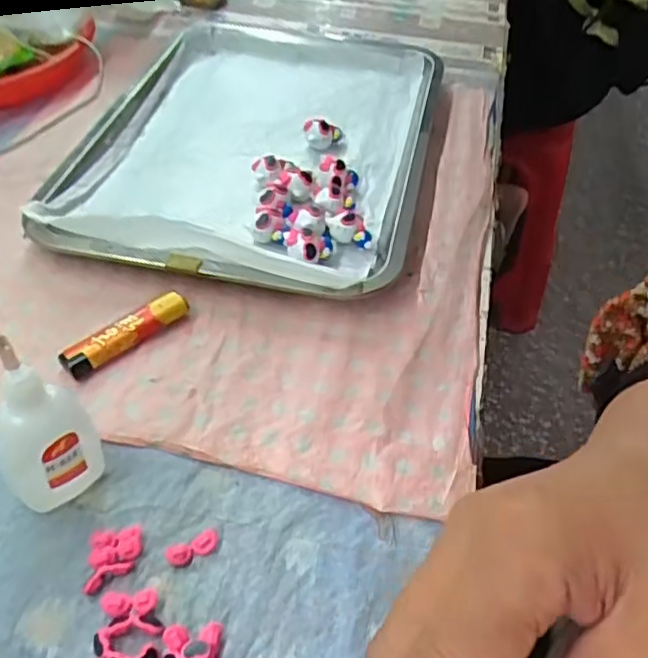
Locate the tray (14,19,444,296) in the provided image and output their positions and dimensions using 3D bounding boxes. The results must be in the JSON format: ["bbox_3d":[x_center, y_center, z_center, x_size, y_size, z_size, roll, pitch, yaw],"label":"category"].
[{"bbox_3d":[-0.049,-0.153,0.514,0.249,0.038,0.321,11,48,5],"label":"tray"}]

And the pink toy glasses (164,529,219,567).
[{"bbox_3d":[-0.062,0.103,0.306,0.025,0.006,0.010,-19,52,-20],"label":"pink toy glasses"}]

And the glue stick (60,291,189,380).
[{"bbox_3d":[-0.117,0.003,0.386,0.077,0.015,0.019,-31,57,-28],"label":"glue stick"}]

